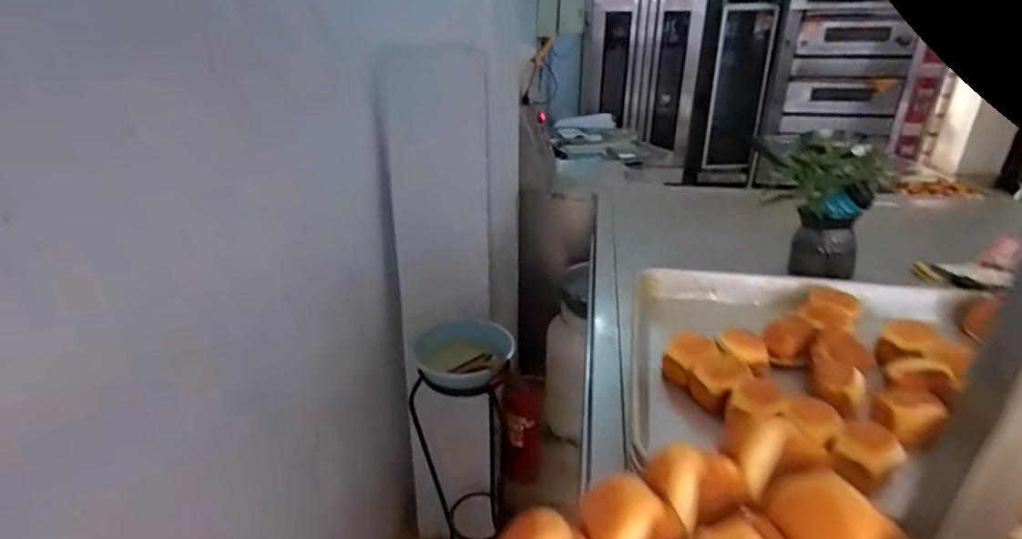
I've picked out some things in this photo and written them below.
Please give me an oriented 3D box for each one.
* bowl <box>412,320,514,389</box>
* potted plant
[{"bbox_3d":[-0.117,0.212,1.273,0.245,0.084,0.226,-4,24,-8],"label":"bowl"},{"bbox_3d":[0.537,-0.102,0.934,0.167,0.226,0.130,-12,26,-23],"label":"potted plant"}]

